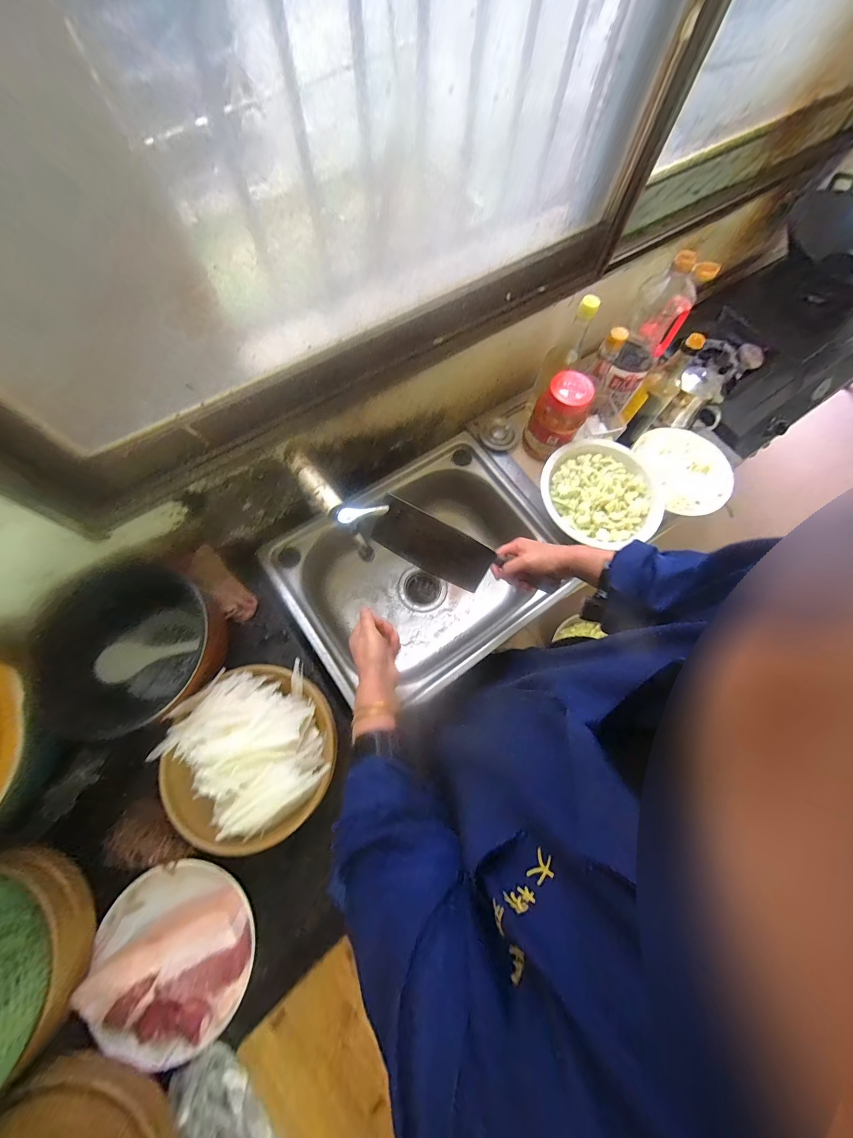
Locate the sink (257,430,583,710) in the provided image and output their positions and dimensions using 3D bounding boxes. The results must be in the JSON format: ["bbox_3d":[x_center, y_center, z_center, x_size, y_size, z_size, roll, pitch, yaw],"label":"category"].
[{"bbox_3d":[0.001,0.007,0.782,0.507,0.208,0.390,-35,76,-13],"label":"sink"}]

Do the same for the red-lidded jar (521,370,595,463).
[{"bbox_3d":[0.252,-0.294,0.737,0.090,0.150,0.088,1,71,-2],"label":"red-lidded jar"}]

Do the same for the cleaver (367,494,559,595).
[{"bbox_3d":[0.053,-0.015,0.601,0.282,0.113,0.025,29,48,-5],"label":"cleaver"}]

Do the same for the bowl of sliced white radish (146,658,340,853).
[{"bbox_3d":[-0.242,0.249,0.508,0.227,0.087,0.213,1,71,-2],"label":"bowl of sliced white radish"}]

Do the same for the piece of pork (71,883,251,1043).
[{"bbox_3d":[-0.297,0.484,0.445,0.170,0.046,0.139,-23,73,-10],"label":"piece of pork"}]

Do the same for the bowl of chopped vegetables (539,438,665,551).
[{"bbox_3d":[0.339,-0.143,0.733,0.232,0.053,0.237,1,71,-2],"label":"bowl of chopped vegetables"}]

